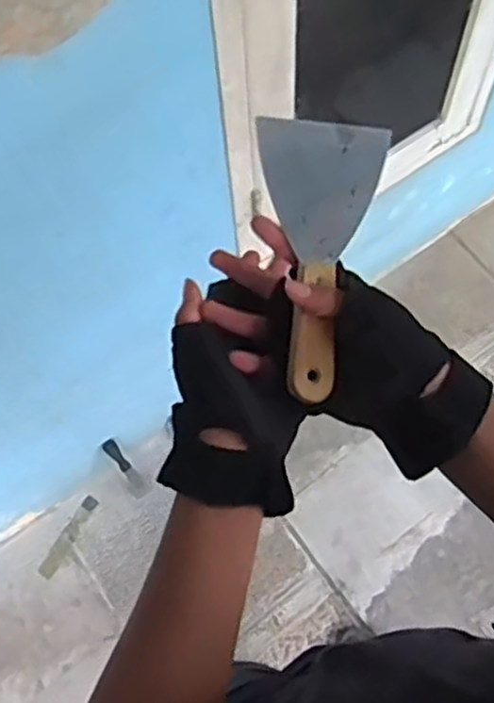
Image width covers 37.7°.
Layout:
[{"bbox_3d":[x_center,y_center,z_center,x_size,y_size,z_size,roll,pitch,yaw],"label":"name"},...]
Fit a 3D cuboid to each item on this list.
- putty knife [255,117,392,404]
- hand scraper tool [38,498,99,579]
[{"bbox_3d":[0.050,-0.064,0.491,0.086,0.025,0.185,2,90,3],"label":"putty knife"},{"bbox_3d":[-0.411,0.427,1.671,0.035,0.017,0.201,26,72,12],"label":"hand scraper tool"}]

